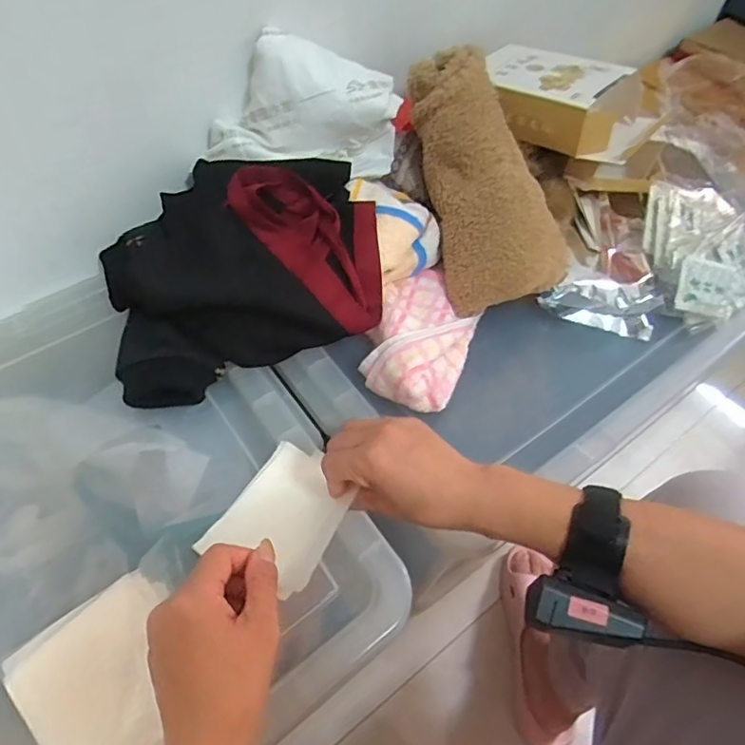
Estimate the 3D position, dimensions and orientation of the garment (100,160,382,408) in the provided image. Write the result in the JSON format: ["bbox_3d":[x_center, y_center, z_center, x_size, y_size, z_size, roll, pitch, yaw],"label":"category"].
[{"bbox_3d":[-0.131,-0.102,0.543,0.268,0.136,0.199,-17,59,-14],"label":"garment"}]

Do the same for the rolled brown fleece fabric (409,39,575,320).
[{"bbox_3d":[0.117,-0.212,0.576,0.127,0.080,0.281,-15,84,-12],"label":"rolled brown fleece fabric"}]

